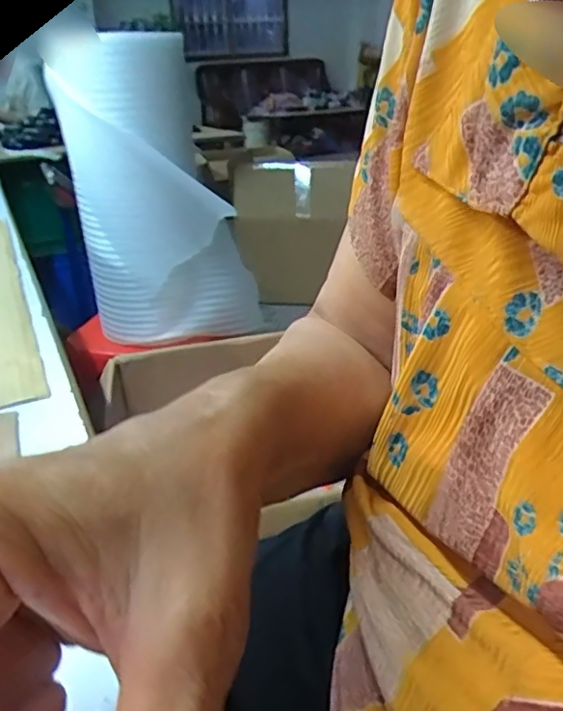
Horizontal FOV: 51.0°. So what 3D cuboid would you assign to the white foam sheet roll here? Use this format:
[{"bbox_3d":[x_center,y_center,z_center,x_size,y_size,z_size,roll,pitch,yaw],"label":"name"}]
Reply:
[{"bbox_3d":[-0.246,-0.310,1.097,0.262,0.574,0.223,-23,12,-36],"label":"white foam sheet roll"}]

